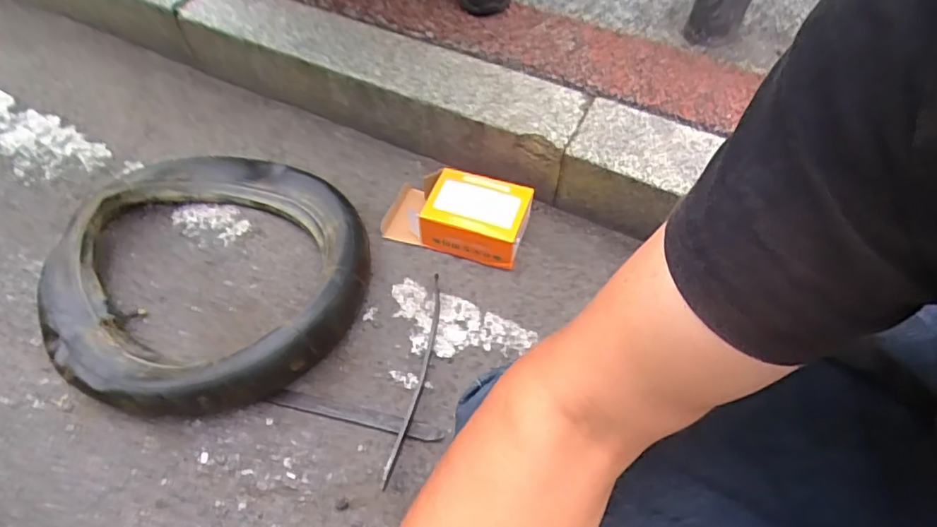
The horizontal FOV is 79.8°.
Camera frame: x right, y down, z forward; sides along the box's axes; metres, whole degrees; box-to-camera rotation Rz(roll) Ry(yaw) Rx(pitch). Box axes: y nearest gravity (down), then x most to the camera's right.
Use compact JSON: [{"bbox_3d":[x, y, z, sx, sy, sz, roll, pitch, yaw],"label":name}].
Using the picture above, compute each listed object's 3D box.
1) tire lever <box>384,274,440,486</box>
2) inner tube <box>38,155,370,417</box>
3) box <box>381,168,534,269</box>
[{"bbox_3d":[-0.060,0.129,0.692,0.020,0.021,0.278,9,55,5],"label":"tire lever"},{"bbox_3d":[-0.341,0.005,0.752,0.411,0.085,0.395,1,55,-1],"label":"inner tube"},{"bbox_3d":[-0.019,-0.076,0.815,0.206,0.070,0.114,18,56,11],"label":"box"}]

